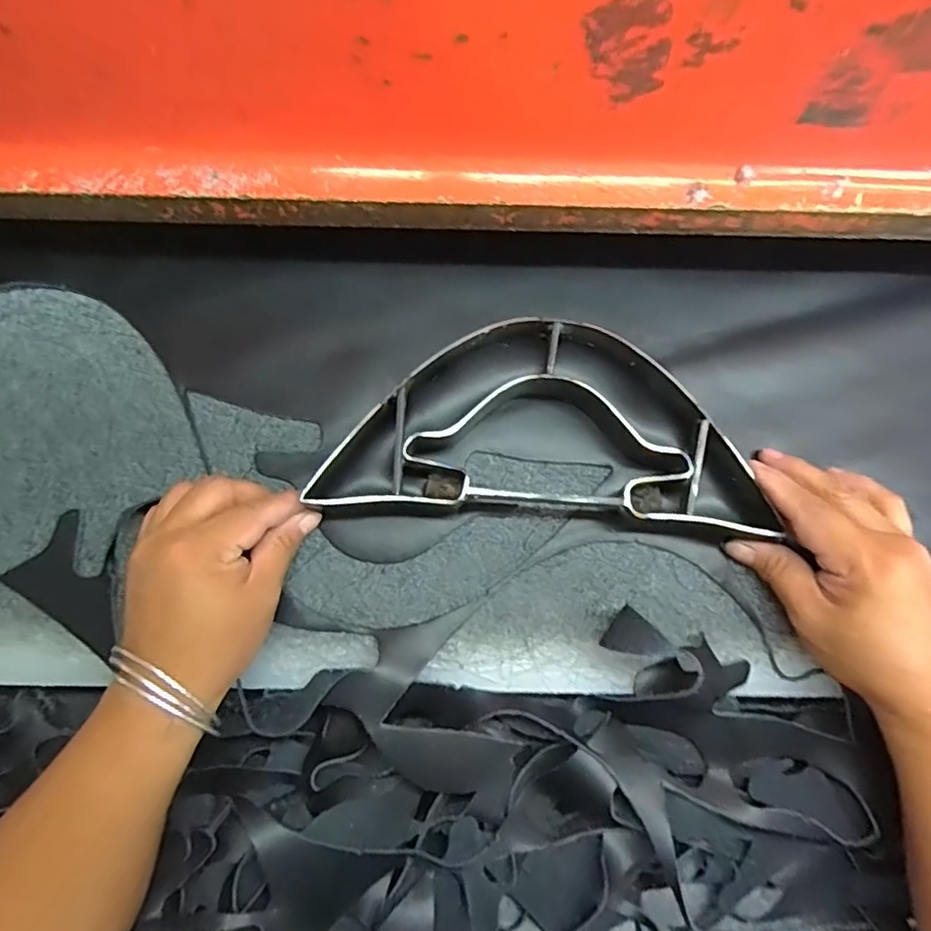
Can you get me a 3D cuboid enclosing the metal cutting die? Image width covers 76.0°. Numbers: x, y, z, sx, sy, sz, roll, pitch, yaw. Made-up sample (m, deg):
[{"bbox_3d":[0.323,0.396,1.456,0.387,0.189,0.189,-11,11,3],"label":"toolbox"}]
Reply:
[{"bbox_3d":[0.046,-0.023,0.353,0.255,0.036,0.124,1,79,-3],"label":"metal cutting die"}]

